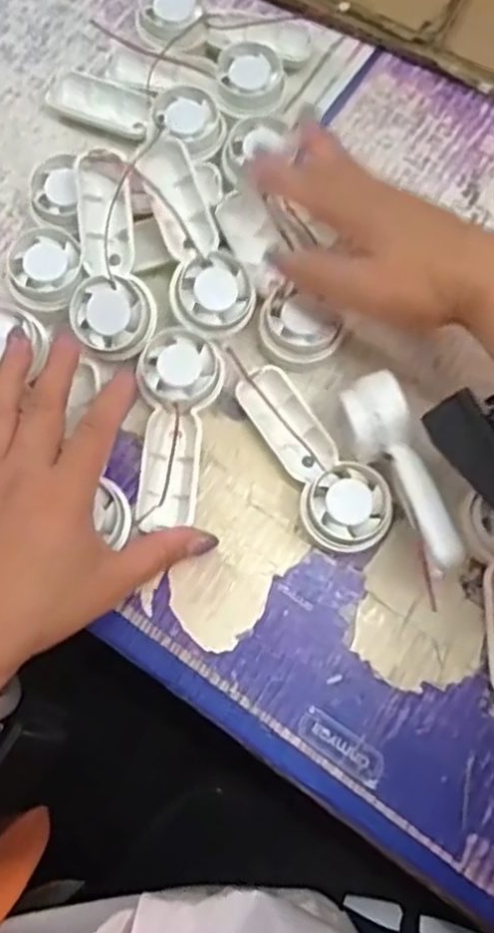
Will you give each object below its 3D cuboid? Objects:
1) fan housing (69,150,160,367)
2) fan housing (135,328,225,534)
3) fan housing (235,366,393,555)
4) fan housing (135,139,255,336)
[{"bbox_3d":[-0.076,-0.116,0.386,0.044,0.021,0.107,-5,76,-3],"label":"fan housing"},{"bbox_3d":[-0.041,-0.020,0.384,0.043,0.024,0.107,11,76,1],"label":"fan housing"},{"bbox_3d":[0.031,-0.003,0.381,0.045,0.025,0.111,-37,80,-10],"label":"fan housing"},{"bbox_3d":[-0.027,-0.129,0.391,0.046,0.023,0.110,-15,77,-6],"label":"fan housing"}]

